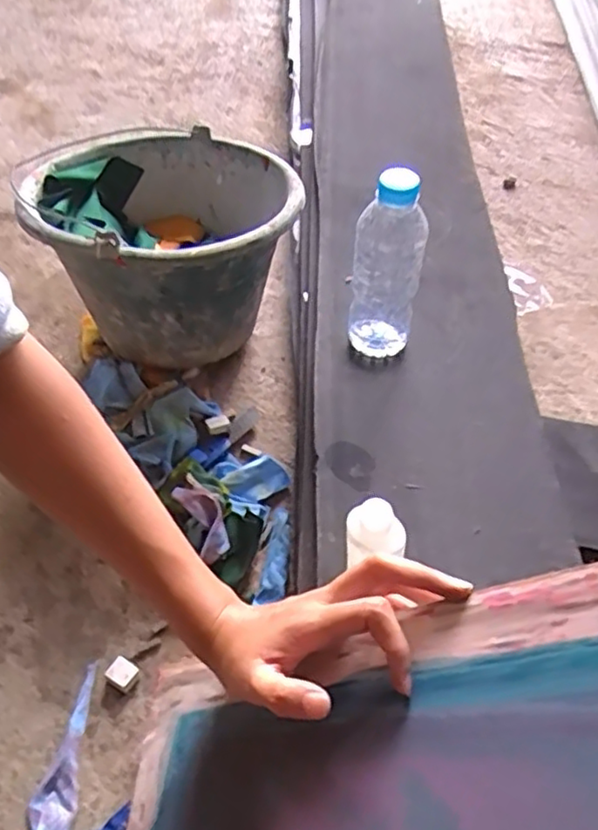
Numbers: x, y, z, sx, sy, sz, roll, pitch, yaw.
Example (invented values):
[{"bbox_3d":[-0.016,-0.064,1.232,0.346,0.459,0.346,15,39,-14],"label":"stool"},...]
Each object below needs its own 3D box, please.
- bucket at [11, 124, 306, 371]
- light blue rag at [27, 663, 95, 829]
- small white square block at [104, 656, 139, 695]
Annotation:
[{"bbox_3d":[-0.130,-0.165,0.649,0.238,0.178,0.230,2,53,-3],"label":"bucket"},{"bbox_3d":[-0.159,0.231,0.437,0.030,0.025,0.121,6,53,0],"label":"light blue rag"},{"bbox_3d":[-0.130,0.192,0.476,0.021,0.016,0.018,28,56,16],"label":"small white square block"}]

